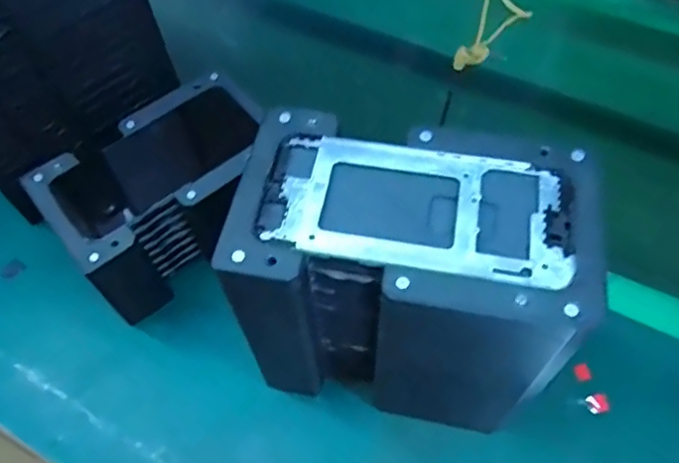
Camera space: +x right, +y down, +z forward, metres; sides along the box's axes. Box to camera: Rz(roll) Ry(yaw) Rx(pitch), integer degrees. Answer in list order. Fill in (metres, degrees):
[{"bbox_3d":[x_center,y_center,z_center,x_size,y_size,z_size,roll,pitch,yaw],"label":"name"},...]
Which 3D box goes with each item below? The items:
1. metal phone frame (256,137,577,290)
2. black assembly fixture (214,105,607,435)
[{"bbox_3d":[0.039,-0.015,0.300,0.157,0.005,0.074,9,60,8],"label":"metal phone frame"},{"bbox_3d":[0.039,0.042,0.371,0.186,0.197,0.123,8,60,7],"label":"black assembly fixture"}]

